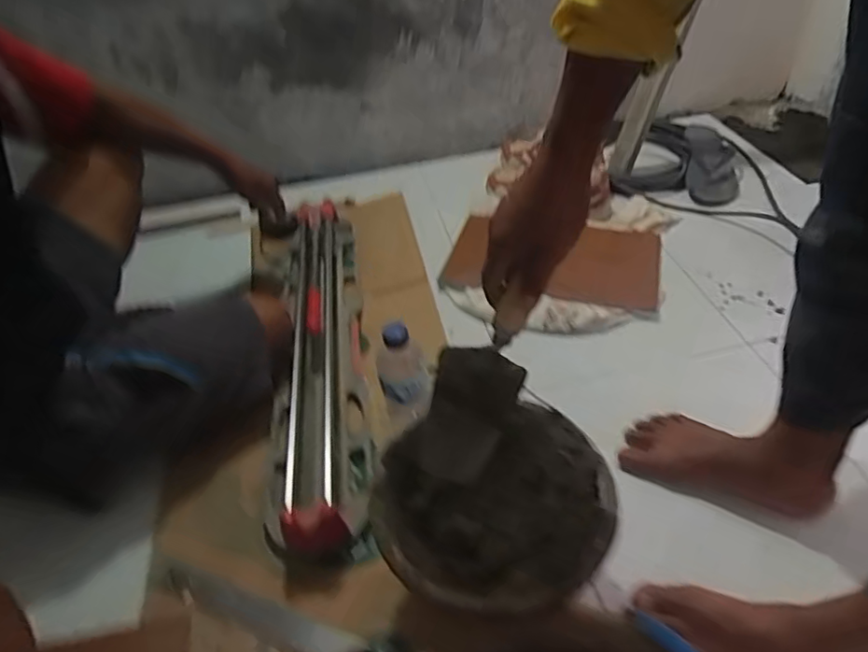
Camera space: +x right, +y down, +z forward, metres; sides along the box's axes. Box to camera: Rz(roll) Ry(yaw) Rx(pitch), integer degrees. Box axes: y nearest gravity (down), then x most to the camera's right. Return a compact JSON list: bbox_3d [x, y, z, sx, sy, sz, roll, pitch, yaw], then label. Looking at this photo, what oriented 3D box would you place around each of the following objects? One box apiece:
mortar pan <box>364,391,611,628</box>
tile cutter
[{"bbox_3d":[0.061,0.203,0.634,0.245,0.084,0.237,-9,43,-5],"label":"mortar pan"},{"bbox_3d":[-0.194,0.023,0.969,0.133,0.087,0.722,-6,43,-2],"label":"tile cutter"}]

